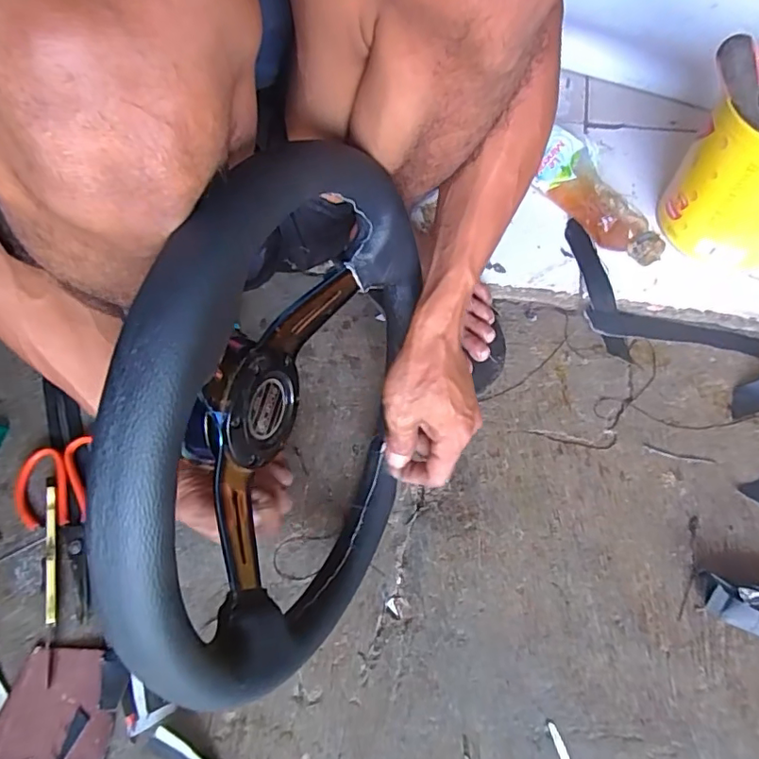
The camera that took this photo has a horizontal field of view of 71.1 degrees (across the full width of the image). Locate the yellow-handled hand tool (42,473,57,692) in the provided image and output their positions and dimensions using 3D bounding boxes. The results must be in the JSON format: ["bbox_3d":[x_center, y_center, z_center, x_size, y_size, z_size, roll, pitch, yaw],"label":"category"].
[{"bbox_3d":[-0.293,0.172,0.471,0.011,0.013,0.175,-14,62,-5],"label":"yellow-handled hand tool"}]

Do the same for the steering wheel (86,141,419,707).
[{"bbox_3d":[-0.041,0.021,0.350,0.099,0.312,0.323,7,64,6],"label":"steering wheel"}]

